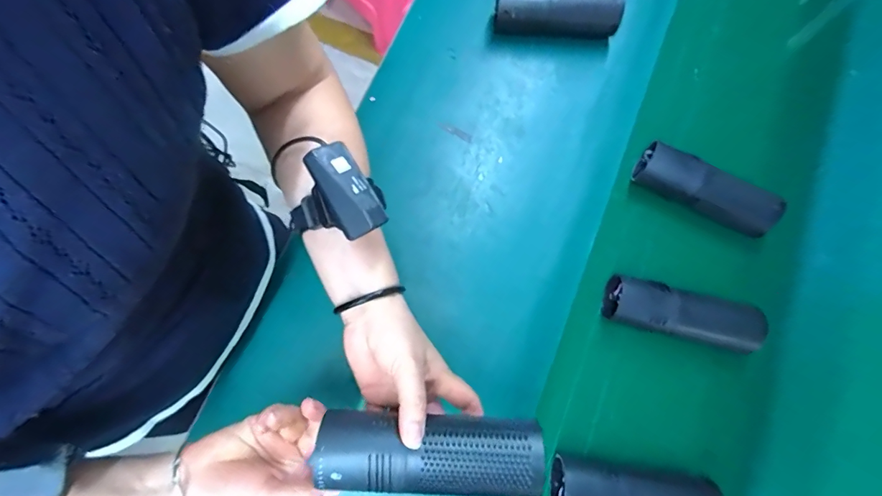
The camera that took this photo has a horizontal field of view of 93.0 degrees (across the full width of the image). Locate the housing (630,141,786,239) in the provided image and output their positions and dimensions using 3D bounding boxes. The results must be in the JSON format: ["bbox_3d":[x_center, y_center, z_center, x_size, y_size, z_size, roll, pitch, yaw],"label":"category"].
[{"bbox_3d":[0.320,-0.069,0.507,0.162,0.054,0.042,35,79,7],"label":"housing"}]

